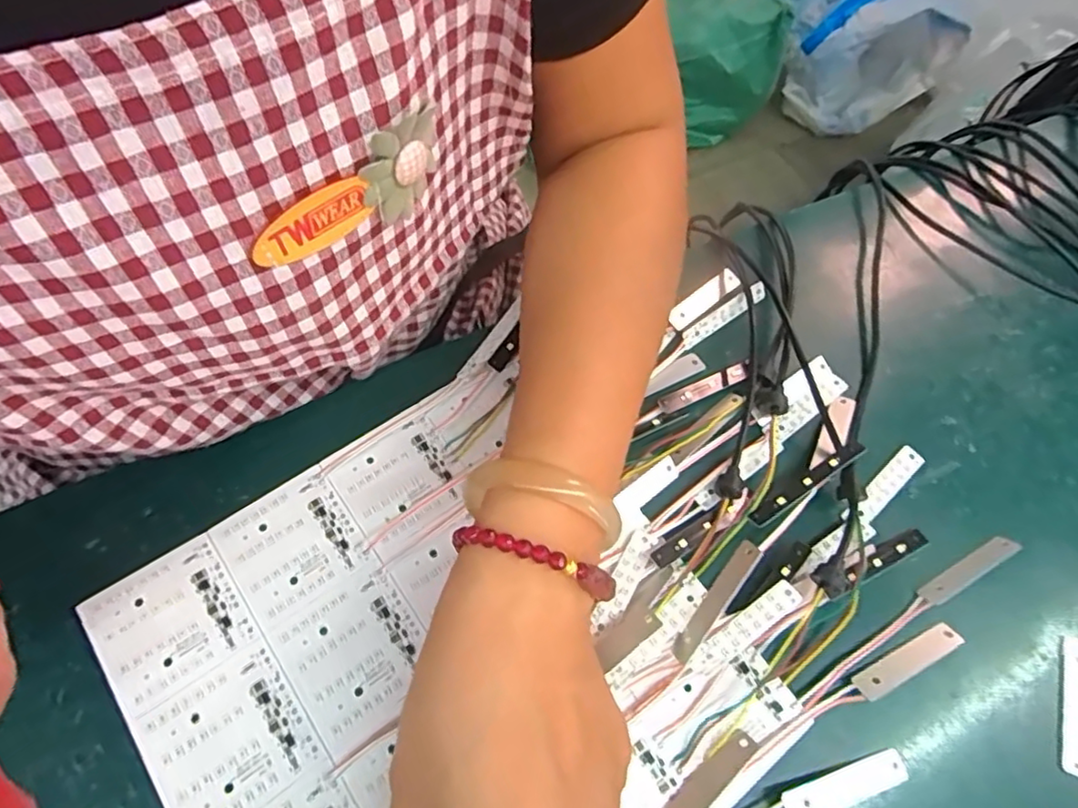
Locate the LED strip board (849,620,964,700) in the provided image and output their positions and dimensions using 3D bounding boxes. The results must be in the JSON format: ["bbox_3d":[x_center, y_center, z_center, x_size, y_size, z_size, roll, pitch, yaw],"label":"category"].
[{"bbox_3d":[0.166,0.116,0.283,0.057,0.006,0.012,-22,67,-14],"label":"LED strip board"}]

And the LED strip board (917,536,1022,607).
[{"bbox_3d":[0.209,0.080,0.303,0.059,0.007,0.010,-26,68,-15],"label":"LED strip board"}]

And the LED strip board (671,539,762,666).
[{"bbox_3d":[0.077,0.087,0.270,0.010,0.004,0.059,37,96,43],"label":"LED strip board"}]

